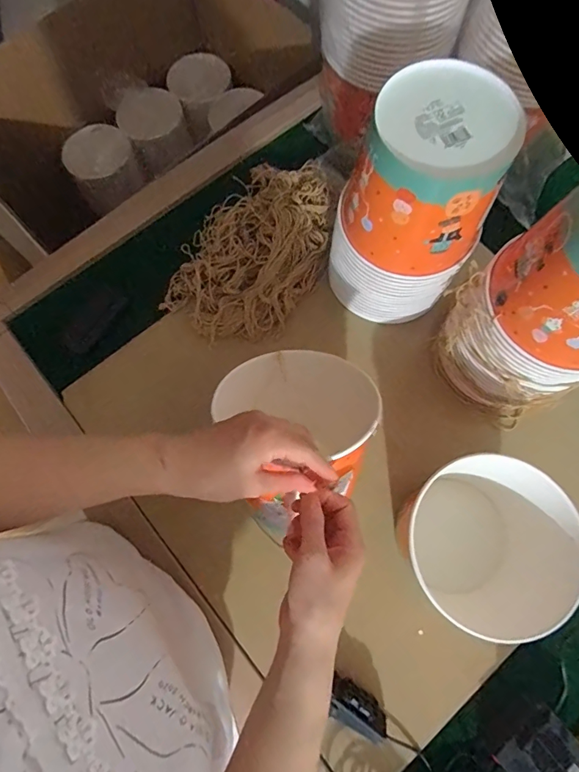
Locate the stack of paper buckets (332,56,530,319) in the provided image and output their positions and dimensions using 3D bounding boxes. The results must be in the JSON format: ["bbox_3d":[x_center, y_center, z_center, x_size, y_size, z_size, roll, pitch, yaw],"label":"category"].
[{"bbox_3d":[0.137,-0.189,0.496,0.147,0.249,0.144,27,76,7],"label":"stack of paper buckets"}]

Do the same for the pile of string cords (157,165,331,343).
[{"bbox_3d":[-0.047,-0.200,0.619,0.192,0.045,0.297,22,76,6],"label":"pile of string cords"}]

